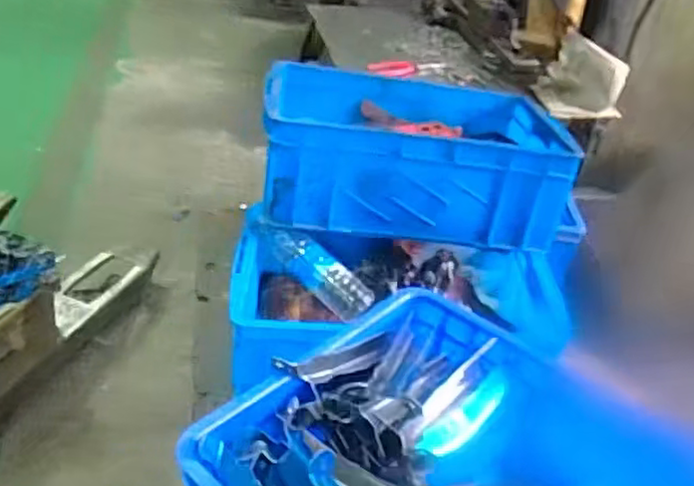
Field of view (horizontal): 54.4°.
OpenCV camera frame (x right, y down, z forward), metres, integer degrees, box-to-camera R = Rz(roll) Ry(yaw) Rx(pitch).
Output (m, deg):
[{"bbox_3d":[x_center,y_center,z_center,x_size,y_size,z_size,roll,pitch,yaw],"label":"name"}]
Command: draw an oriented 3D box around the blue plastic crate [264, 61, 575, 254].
[{"bbox_3d":[0.098,-0.160,1.109,0.454,0.160,0.328,3,34,-7],"label":"blue plastic crate"}]

